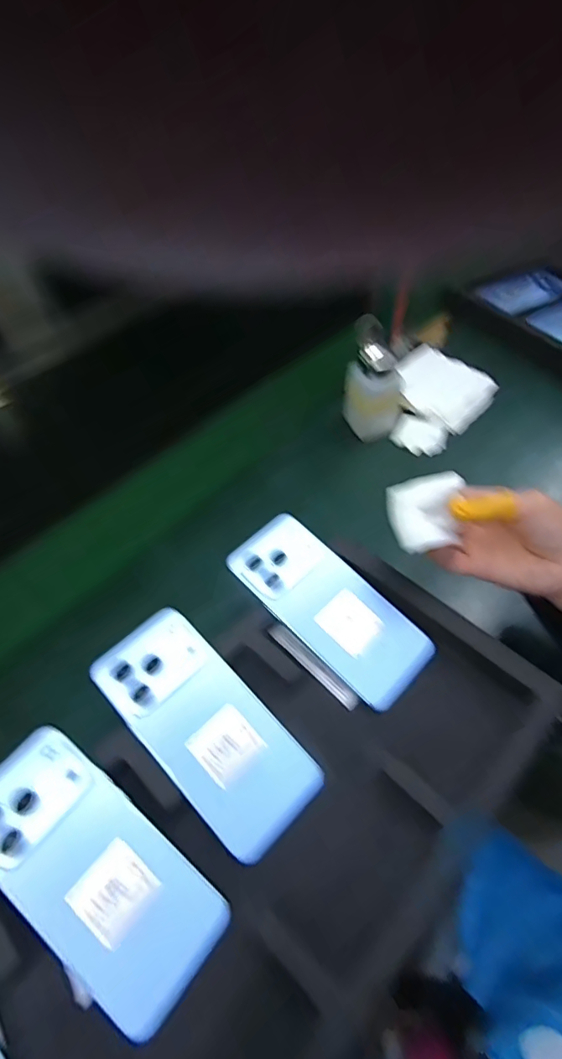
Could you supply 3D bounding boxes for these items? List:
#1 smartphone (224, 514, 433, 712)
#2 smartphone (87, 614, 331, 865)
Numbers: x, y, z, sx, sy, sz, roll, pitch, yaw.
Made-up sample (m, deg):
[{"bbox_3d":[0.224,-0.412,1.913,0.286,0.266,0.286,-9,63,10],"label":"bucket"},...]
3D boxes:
[{"bbox_3d":[0.040,0.059,0.403,0.168,0.007,0.077,41,64,16],"label":"smartphone"},{"bbox_3d":[-0.052,0.133,0.345,0.075,0.005,0.165,-38,72,-25],"label":"smartphone"}]

